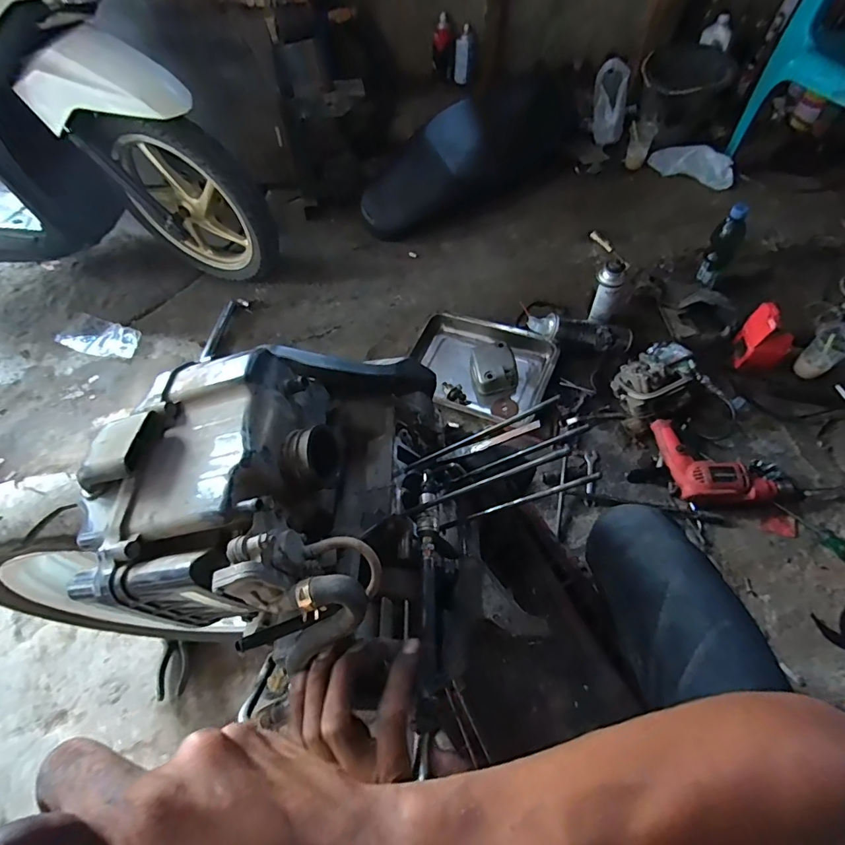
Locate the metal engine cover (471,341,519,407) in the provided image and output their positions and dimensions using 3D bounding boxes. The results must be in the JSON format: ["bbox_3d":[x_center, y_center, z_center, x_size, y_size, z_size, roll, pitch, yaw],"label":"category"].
[{"bbox_3d":[0.175,-0.121,1.107,0.107,0.095,0.118,-16,58,-9],"label":"metal engine cover"}]

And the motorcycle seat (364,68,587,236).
[{"bbox_3d":[0.179,-0.899,1.523,0.857,0.214,0.267,-29,61,-16],"label":"motorcycle seat"}]

